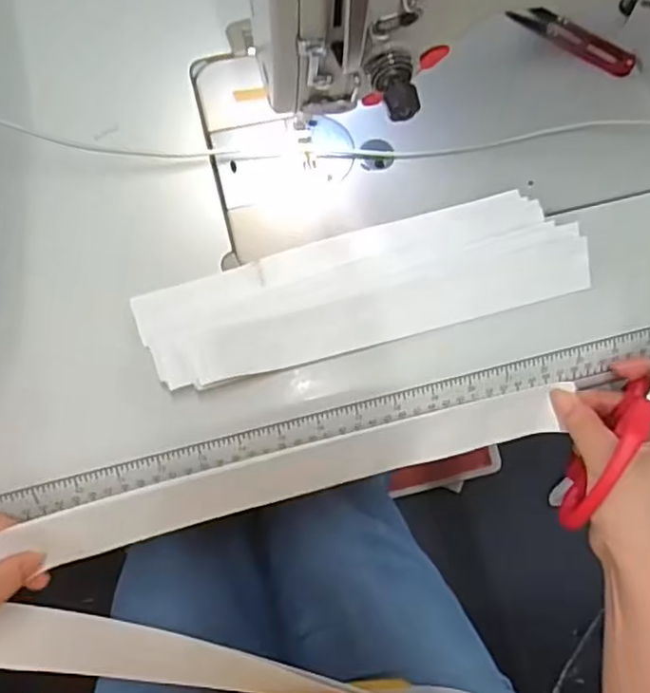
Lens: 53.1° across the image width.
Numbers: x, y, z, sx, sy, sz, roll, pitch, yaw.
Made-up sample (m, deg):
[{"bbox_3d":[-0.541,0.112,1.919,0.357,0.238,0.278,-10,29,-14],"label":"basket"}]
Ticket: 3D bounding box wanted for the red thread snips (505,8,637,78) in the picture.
[{"bbox_3d":[0.188,-0.234,0.494,0.098,0.012,0.022,28,104,5],"label":"red thread snips"}]

